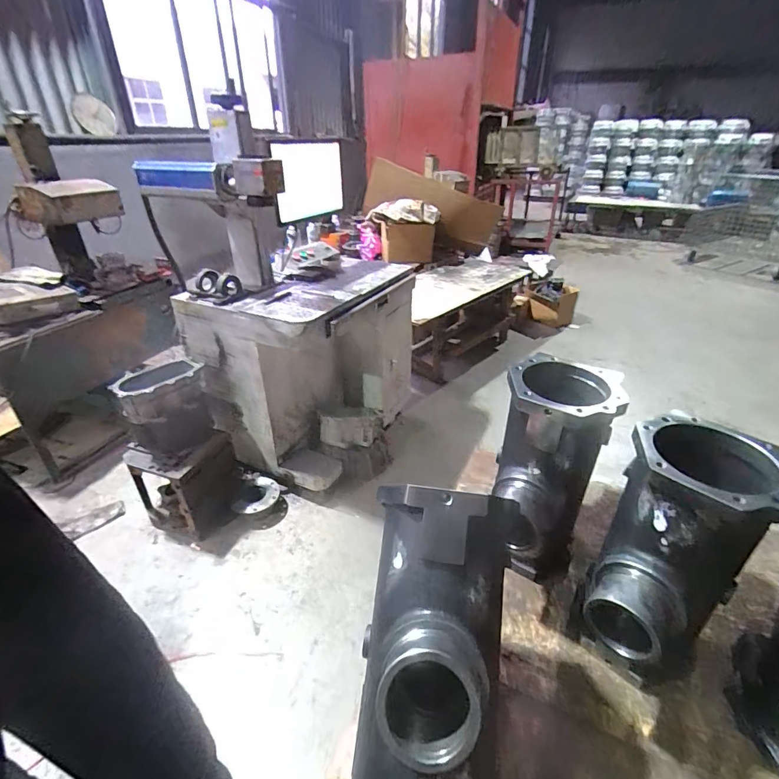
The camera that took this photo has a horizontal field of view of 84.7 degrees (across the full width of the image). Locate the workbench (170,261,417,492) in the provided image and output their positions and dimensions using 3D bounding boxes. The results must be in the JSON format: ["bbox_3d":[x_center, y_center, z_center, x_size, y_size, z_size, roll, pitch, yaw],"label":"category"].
[{"bbox_3d":[-0.338,-0.107,1.874,0.700,0.734,0.751,13,33,20],"label":"workbench"}]

